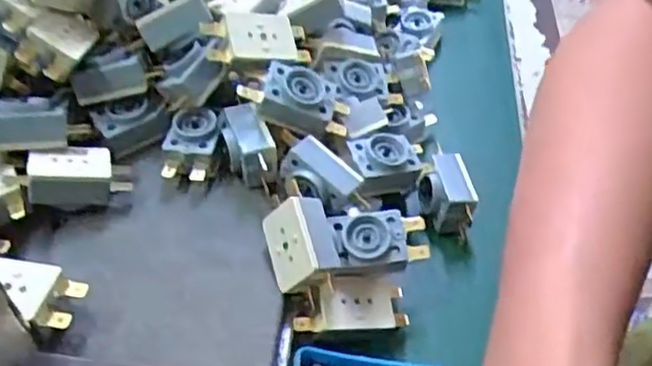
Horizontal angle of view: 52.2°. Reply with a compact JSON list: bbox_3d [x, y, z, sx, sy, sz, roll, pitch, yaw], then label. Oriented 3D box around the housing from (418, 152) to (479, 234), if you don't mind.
[{"bbox_3d":[0.066,0.006,0.374,0.026,0.025,0.041,-2,47,-4],"label":"housing"}]

